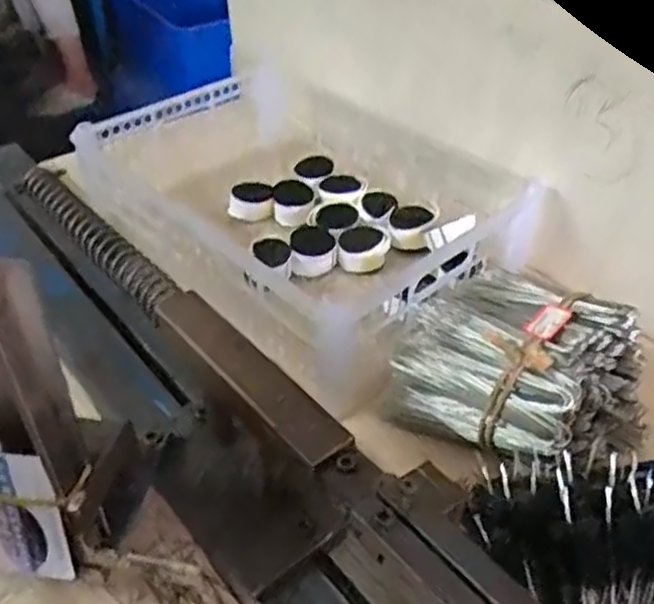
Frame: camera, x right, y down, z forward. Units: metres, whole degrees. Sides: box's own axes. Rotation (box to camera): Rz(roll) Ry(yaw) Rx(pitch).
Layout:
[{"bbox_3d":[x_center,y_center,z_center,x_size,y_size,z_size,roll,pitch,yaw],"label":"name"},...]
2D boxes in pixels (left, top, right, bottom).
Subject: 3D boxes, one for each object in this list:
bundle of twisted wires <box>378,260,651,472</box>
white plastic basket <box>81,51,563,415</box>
[{"bbox_3d":[0.152,0.050,0.559,0.166,0.077,0.192,-31,50,-32],"label":"bundle of twisted wires"},{"bbox_3d":[-0.038,-0.097,0.722,0.417,0.109,0.292,32,49,31],"label":"white plastic basket"}]

